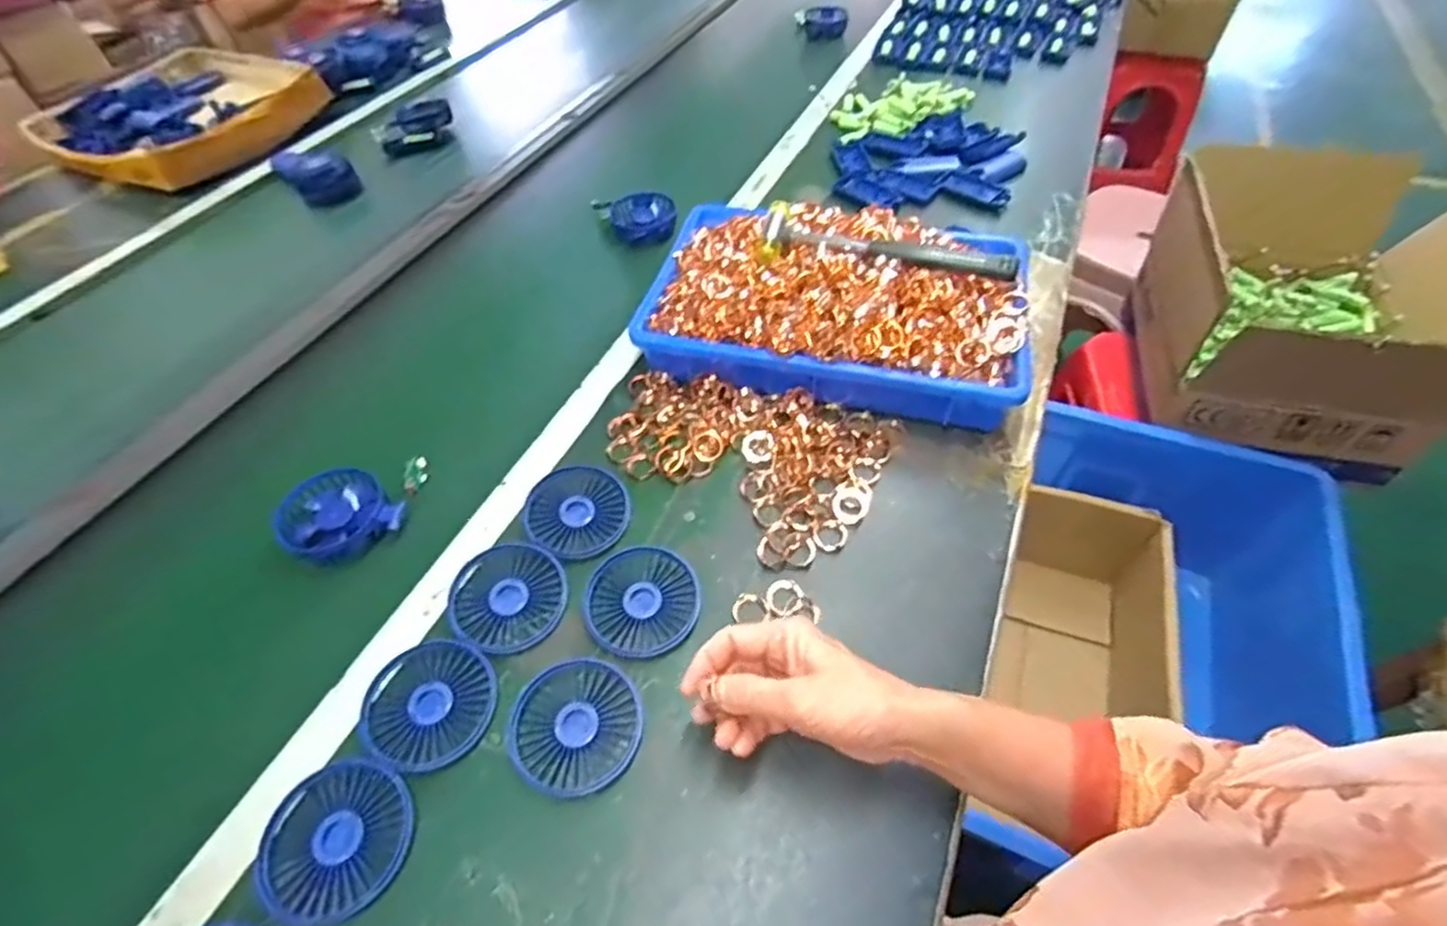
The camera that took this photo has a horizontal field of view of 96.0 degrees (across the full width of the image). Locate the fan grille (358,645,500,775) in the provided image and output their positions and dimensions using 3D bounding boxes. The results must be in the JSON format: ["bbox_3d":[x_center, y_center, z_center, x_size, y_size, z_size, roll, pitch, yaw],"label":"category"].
[{"bbox_3d":[-0.205,0.168,0.457,0.085,0.019,0.083,-31,55,-20],"label":"fan grille"}]

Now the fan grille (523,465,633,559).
[{"bbox_3d":[-0.124,0.040,0.555,0.085,0.005,0.086,4,55,-6],"label":"fan grille"}]

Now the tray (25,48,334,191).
[{"bbox_3d":[-0.932,-0.598,1.129,0.418,0.072,0.383,23,56,21],"label":"tray"}]

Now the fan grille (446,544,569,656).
[{"bbox_3d":[-0.167,0.106,0.511,0.085,0.022,0.084,-2,51,2],"label":"fan grille"}]

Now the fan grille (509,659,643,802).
[{"bbox_3d":[-0.102,0.178,0.448,0.090,0.009,0.085,-2,51,2],"label":"fan grille"}]

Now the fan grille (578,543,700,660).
[{"bbox_3d":[-0.063,0.107,0.507,0.086,0.017,0.085,-2,51,2],"label":"fan grille"}]

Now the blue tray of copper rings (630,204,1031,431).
[{"bbox_3d":[0.110,-0.175,0.656,0.360,0.105,0.248,8,52,10],"label":"blue tray of copper rings"}]

